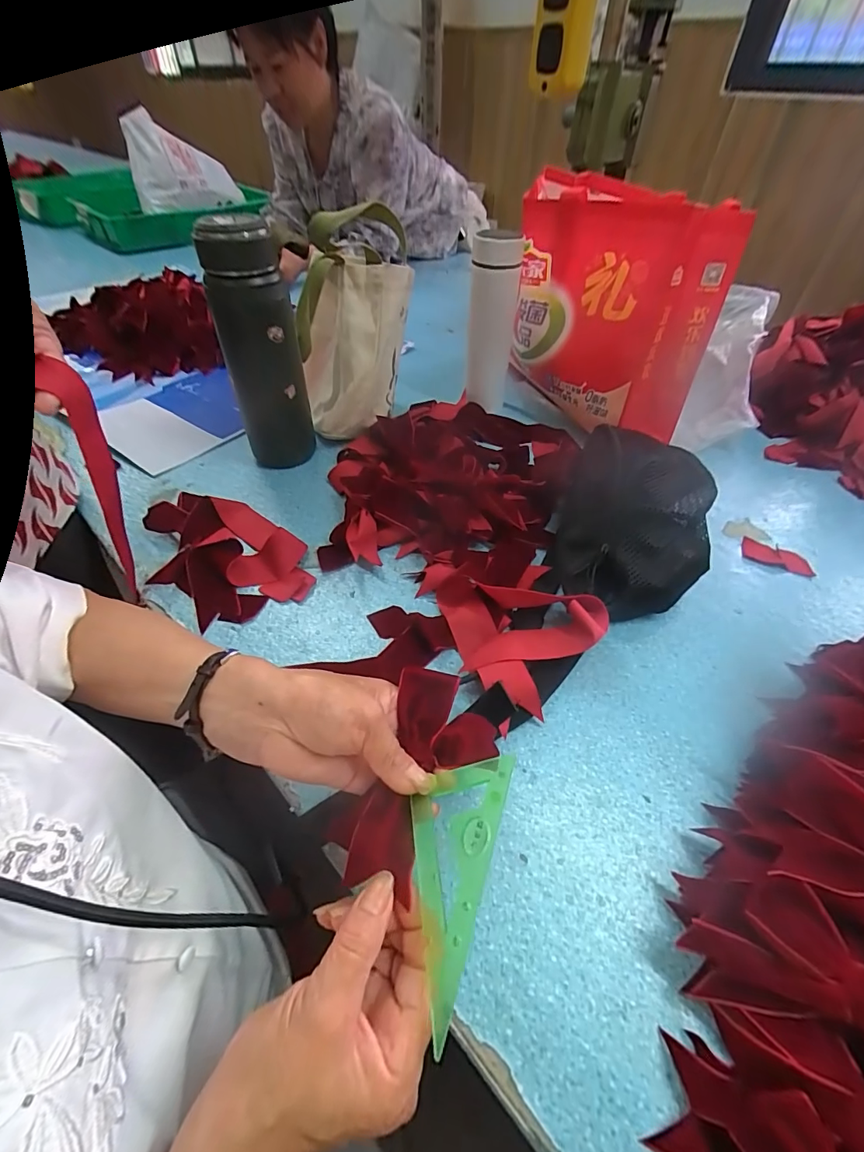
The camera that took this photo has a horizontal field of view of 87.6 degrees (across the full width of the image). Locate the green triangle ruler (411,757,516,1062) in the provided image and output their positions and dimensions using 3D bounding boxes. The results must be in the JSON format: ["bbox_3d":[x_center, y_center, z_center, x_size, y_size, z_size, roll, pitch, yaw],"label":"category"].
[{"bbox_3d":[0.004,0.153,0.238,0.050,0.004,0.121,2,49,29],"label":"green triangle ruler"}]

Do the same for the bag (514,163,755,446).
[{"bbox_3d":[0.226,-0.345,0.578,0.139,0.243,0.241,-23,52,-21],"label":"bag"}]

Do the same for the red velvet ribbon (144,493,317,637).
[{"bbox_3d":[-0.210,-0.028,0.462,0.132,0.031,0.177,-21,52,-19],"label":"red velvet ribbon"}]

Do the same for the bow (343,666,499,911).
[{"bbox_3d":[-0.007,0.122,0.274,0.064,0.016,0.123,17,62,13],"label":"bow"}]

